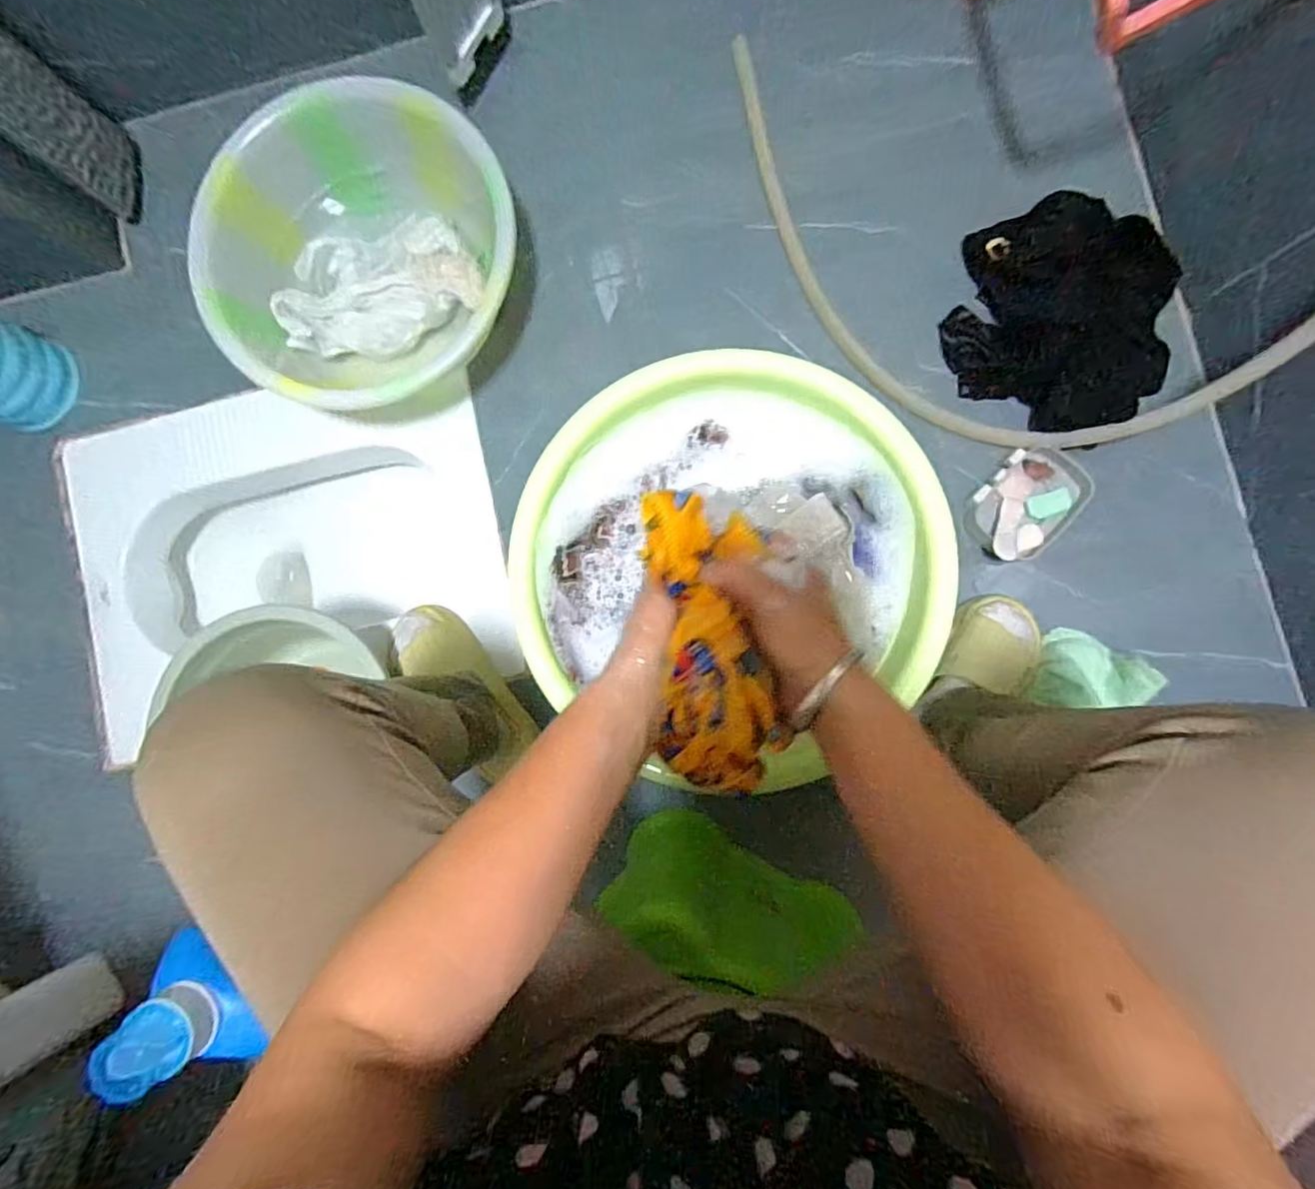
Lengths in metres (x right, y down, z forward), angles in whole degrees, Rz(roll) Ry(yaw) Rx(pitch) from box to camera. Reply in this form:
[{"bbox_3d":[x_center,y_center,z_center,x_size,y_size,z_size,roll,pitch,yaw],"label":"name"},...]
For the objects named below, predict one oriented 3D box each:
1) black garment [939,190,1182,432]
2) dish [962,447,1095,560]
[{"bbox_3d":[0.442,-0.319,0.638,0.201,0.070,0.254,10,89,5],"label":"black garment"},{"bbox_3d":[0.415,-0.102,0.640,0.099,0.031,0.143,43,92,5],"label":"dish"}]

